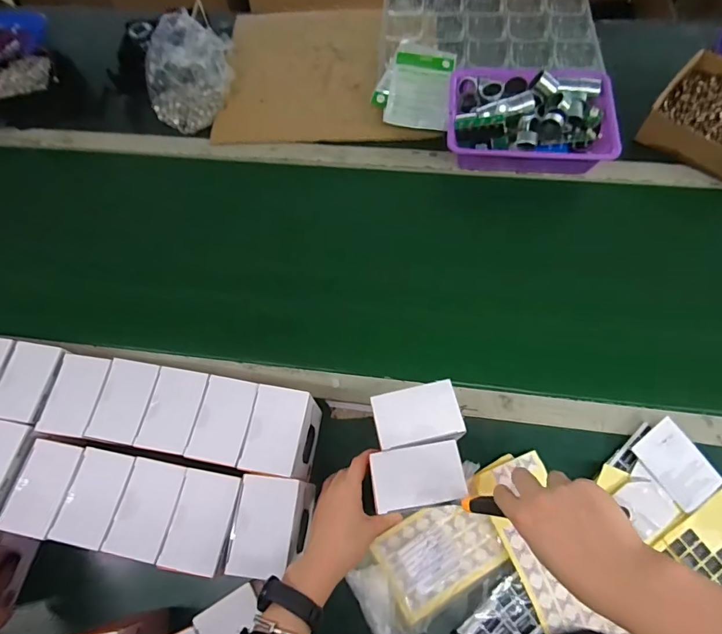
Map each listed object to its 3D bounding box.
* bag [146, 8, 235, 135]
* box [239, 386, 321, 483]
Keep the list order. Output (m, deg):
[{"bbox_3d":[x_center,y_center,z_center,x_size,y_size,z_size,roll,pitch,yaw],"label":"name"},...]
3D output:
[{"bbox_3d":[-0.351,-0.502,0.850,0.175,0.112,0.234,-12,65,-3],"label":"bag"},{"bbox_3d":[-0.096,0.152,0.535,0.068,0.111,0.100,6,65,5],"label":"box"}]

